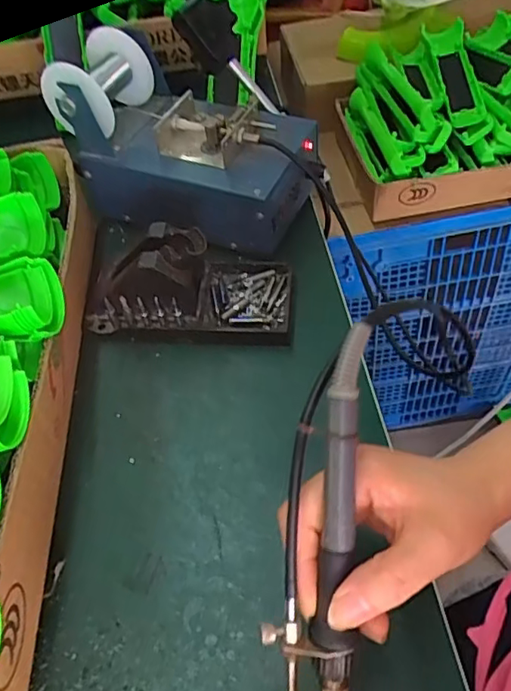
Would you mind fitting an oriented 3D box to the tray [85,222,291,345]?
[{"bbox_3d":[-0.049,-0.054,0.443,0.152,0.071,0.085,4,52,9],"label":"tray"}]

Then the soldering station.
[{"bbox_3d":[-0.061,-0.175,0.490,0.202,0.124,0.109,16,55,17],"label":"soldering station"}]

